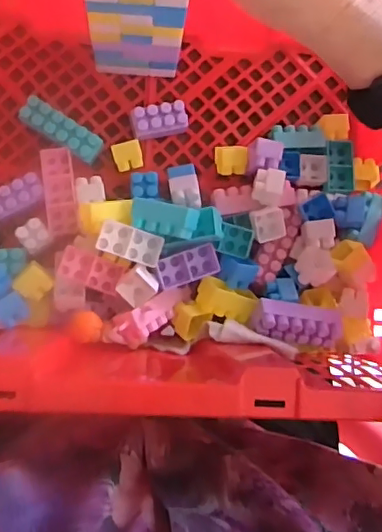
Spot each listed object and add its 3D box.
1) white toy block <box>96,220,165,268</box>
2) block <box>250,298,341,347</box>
[{"bbox_3d":[-0.046,-0.017,0.421,0.049,0.016,0.024,17,83,-4],"label":"white toy block"},{"bbox_3d":[0.084,0.045,0.443,0.071,0.022,0.026,11,127,-15],"label":"block"}]

